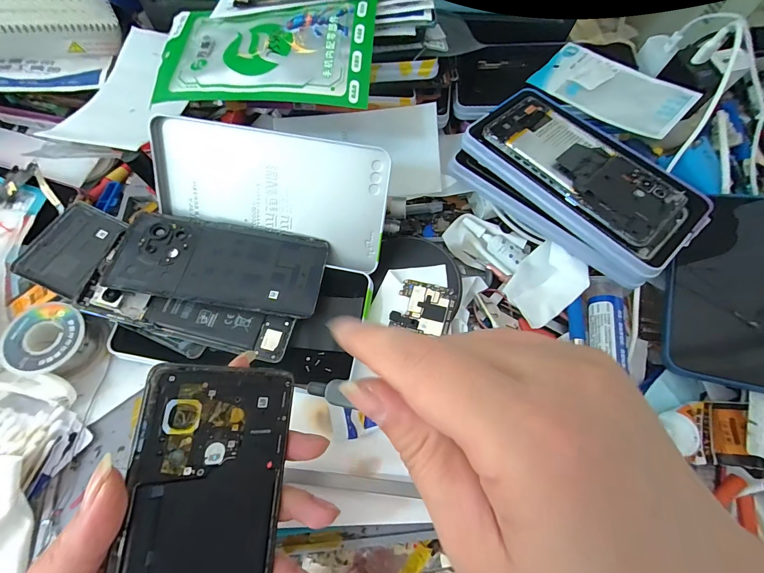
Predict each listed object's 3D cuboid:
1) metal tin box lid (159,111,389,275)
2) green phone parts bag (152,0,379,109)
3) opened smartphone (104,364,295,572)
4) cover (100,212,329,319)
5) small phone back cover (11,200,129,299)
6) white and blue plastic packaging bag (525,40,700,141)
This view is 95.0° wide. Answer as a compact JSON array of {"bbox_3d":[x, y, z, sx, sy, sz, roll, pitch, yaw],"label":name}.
[{"bbox_3d":[-0.091,-0.076,0.291,0.187,0.012,0.096,10,111,2],"label":"metal tin box lid"},{"bbox_3d":[-0.091,-0.186,0.276,0.168,0.013,0.092,2,75,7],"label":"green phone parts bag"},{"bbox_3d":[-0.083,0.121,0.165,0.071,0.004,0.158,15,72,-39],"label":"opened smartphone"},{"bbox_3d":[-0.128,-0.020,0.280,0.159,0.009,0.071,8,66,0],"label":"cover"},{"bbox_3d":[-0.244,-0.032,0.279,0.056,0.006,0.072,20,66,6],"label":"small phone back cover"},{"bbox_3d":[0.225,-0.196,0.348,0.075,0.004,0.138,-43,68,-13],"label":"white and blue plastic packaging bag"}]

